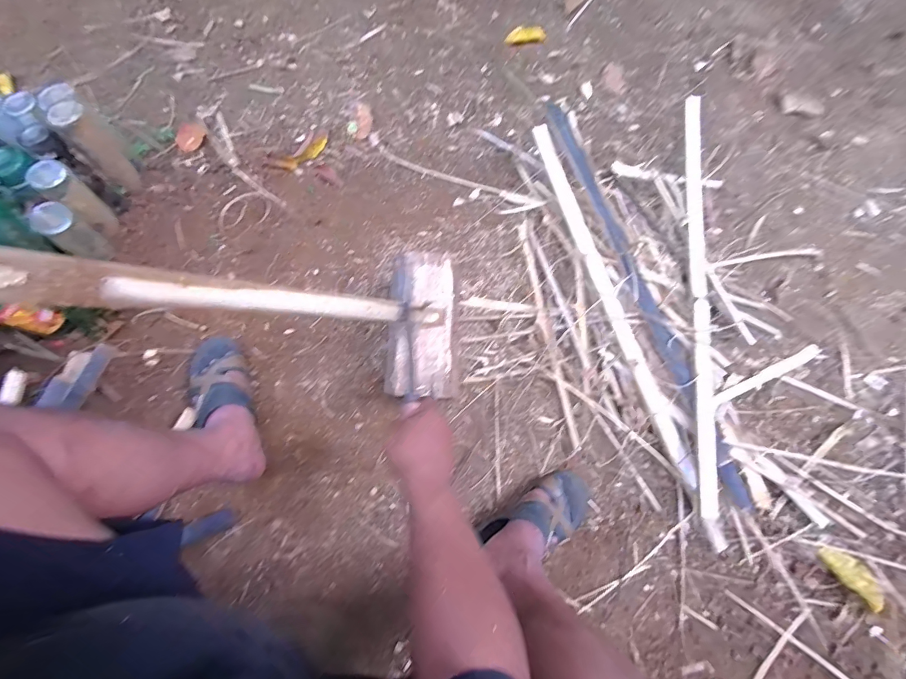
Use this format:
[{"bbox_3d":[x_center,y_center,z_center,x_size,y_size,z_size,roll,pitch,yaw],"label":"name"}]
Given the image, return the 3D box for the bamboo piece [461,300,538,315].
[{"bbox_3d":[0.098,-0.072,0.863,0.158,0.008,0.024,7,43,6],"label":"bamboo piece"}]

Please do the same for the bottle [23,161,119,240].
[{"bbox_3d":[-0.697,-0.255,0.785,0.077,0.184,0.058,36,74,9],"label":"bottle"}]

